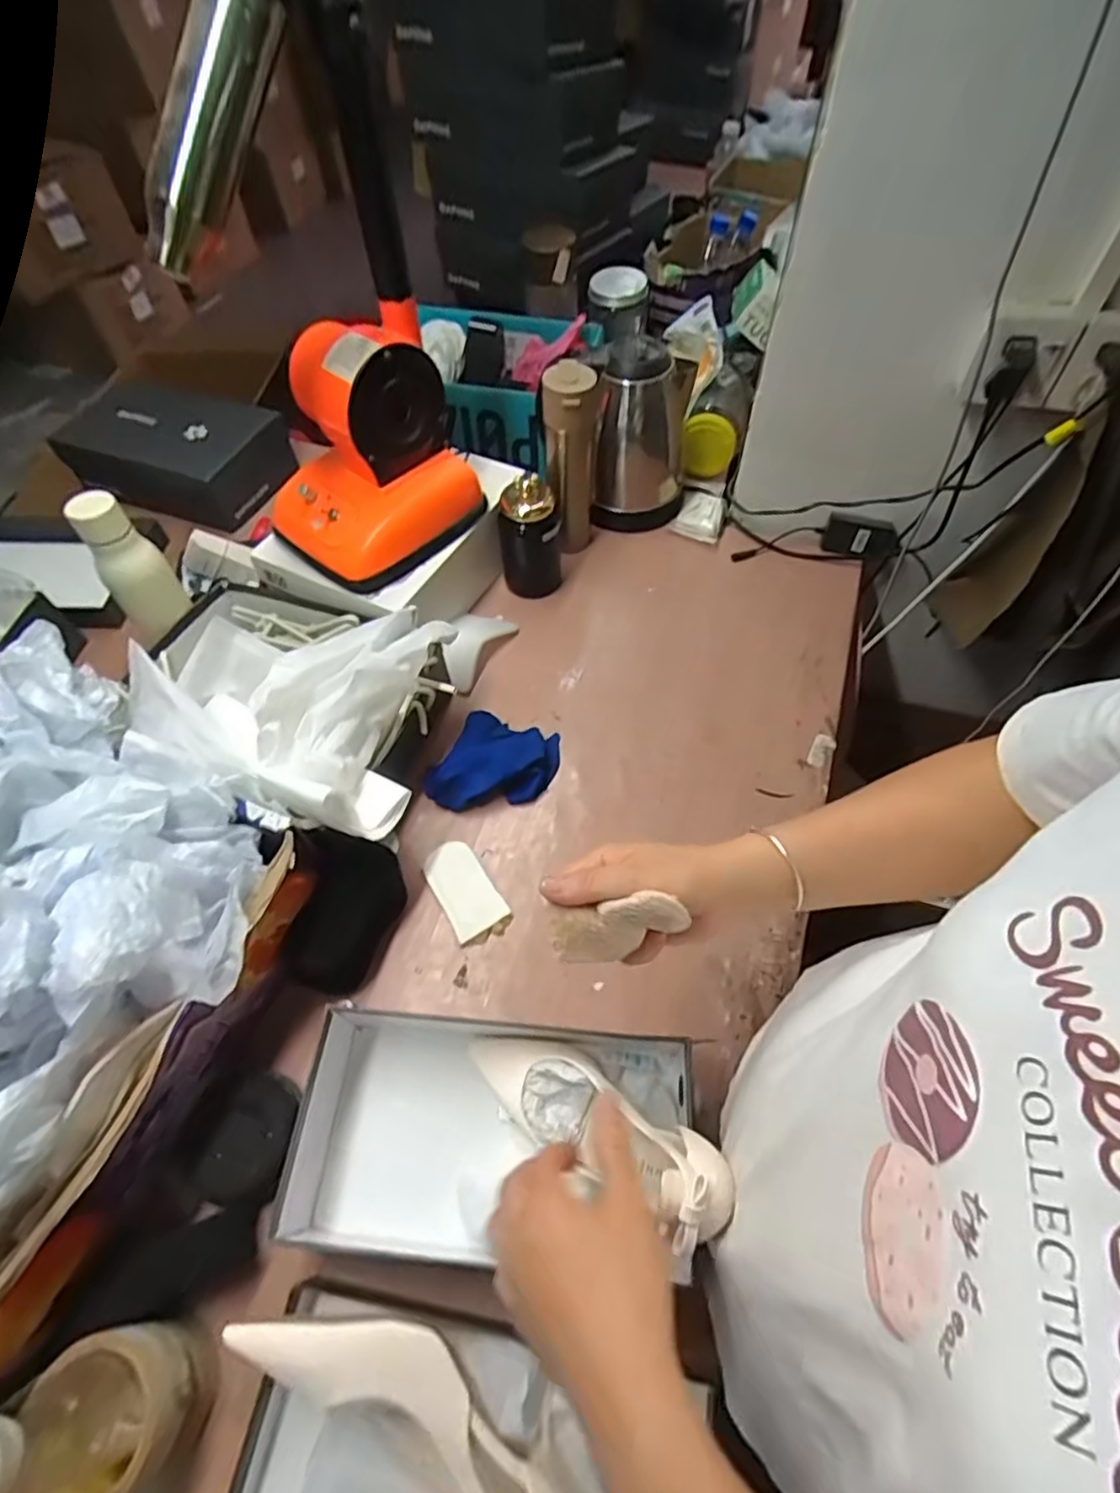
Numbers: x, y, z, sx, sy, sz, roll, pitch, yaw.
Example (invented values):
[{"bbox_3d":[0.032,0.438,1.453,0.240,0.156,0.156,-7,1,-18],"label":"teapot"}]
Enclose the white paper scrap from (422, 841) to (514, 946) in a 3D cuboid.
[{"bbox_3d":[-0.095,0.146,0.650,0.054,0.012,0.106,-29,61,-16],"label":"white paper scrap"}]

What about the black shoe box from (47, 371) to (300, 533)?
[{"bbox_3d":[-0.590,-0.460,0.989,0.291,0.113,0.180,17,59,12],"label":"black shoe box"}]

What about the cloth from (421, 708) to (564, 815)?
[{"bbox_3d":[-0.075,0.017,0.721,0.136,0.046,0.119,12,59,9],"label":"cloth"}]

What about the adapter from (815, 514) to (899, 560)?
[{"bbox_3d":[0.412,-0.289,0.887,0.101,0.054,0.024,16,59,11],"label":"adapter"}]

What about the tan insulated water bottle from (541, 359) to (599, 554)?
[{"bbox_3d":[0.014,-0.364,0.840,0.068,0.236,0.074,-5,58,-2],"label":"tan insulated water bottle"}]

